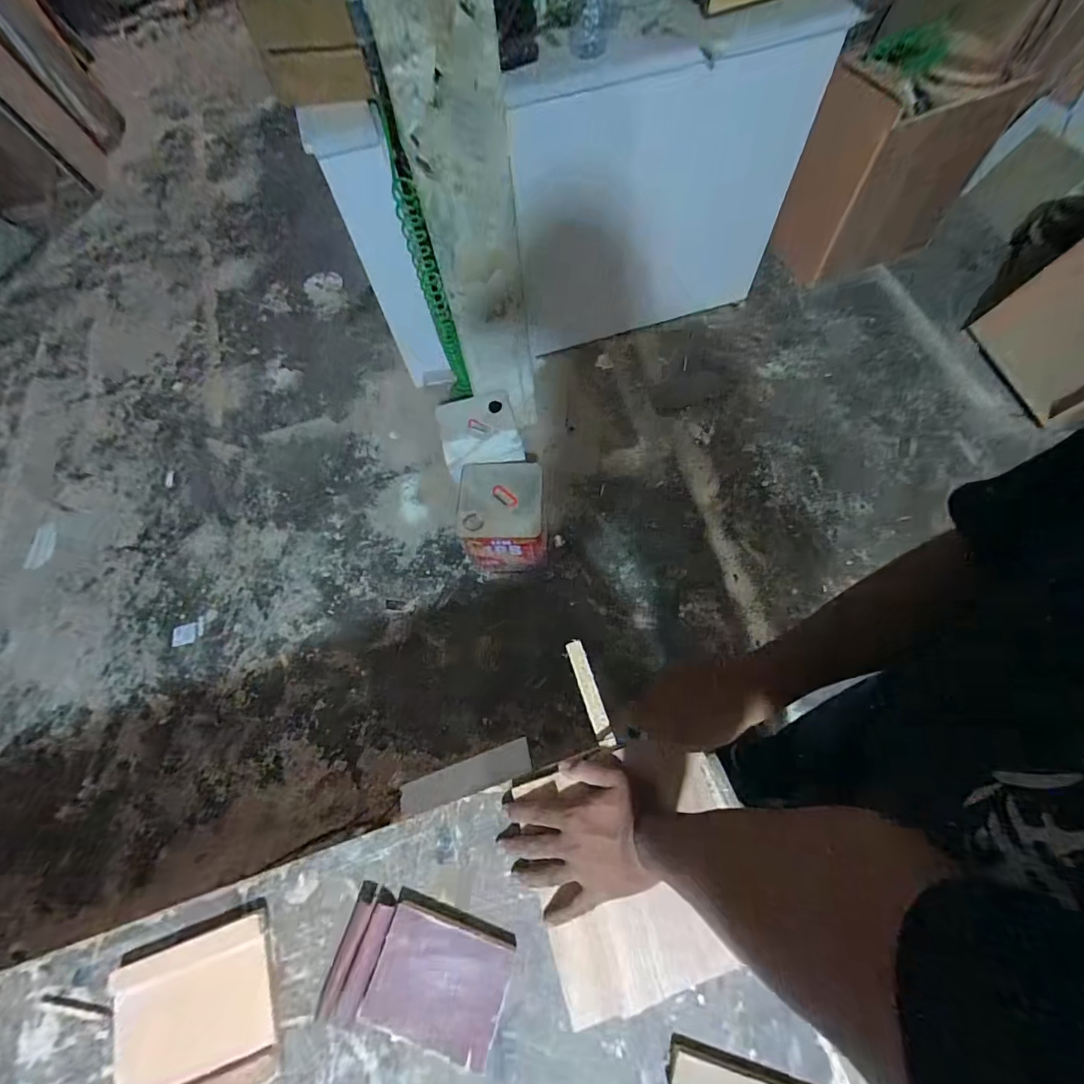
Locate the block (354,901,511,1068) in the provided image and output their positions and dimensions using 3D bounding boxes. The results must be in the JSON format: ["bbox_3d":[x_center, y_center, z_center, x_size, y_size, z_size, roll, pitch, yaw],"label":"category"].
[{"bbox_3d":[-0.100,0.426,0.465,0.125,0.018,0.098,15,66,10],"label":"block"}]

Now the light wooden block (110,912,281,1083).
[{"bbox_3d":[-0.335,0.460,0.459,0.144,0.028,0.139,-17,65,-5],"label":"light wooden block"}]

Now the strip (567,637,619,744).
[{"bbox_3d":[0.055,0.173,0.555,0.020,0.010,0.121,-18,66,-5],"label":"strip"}]

